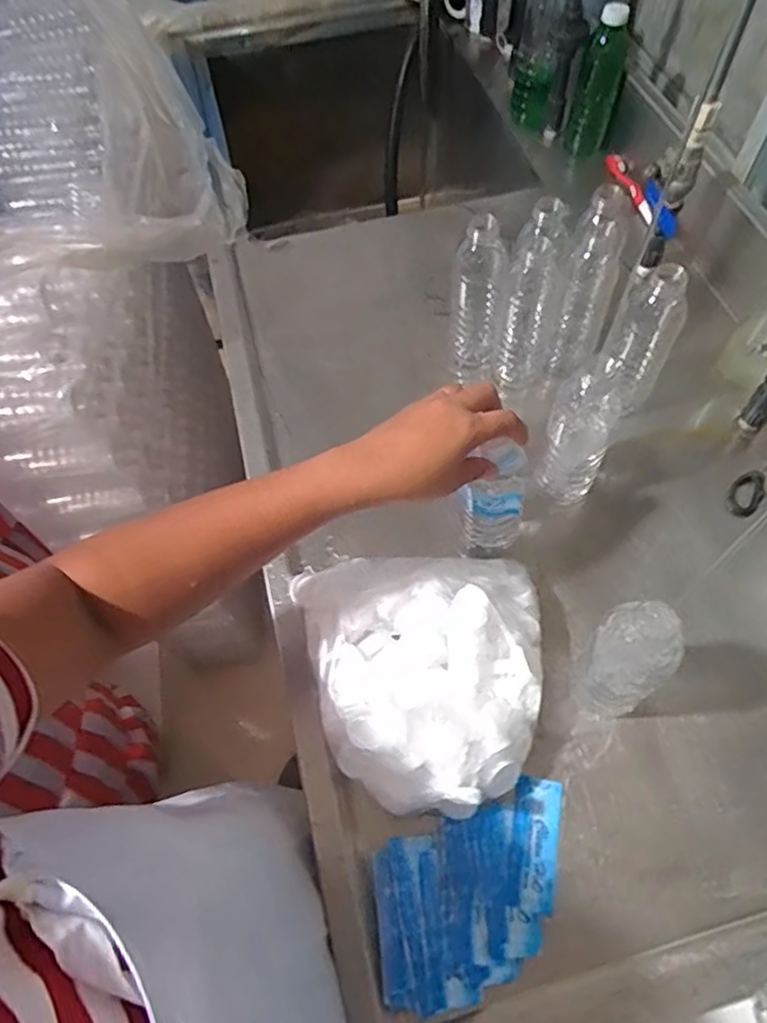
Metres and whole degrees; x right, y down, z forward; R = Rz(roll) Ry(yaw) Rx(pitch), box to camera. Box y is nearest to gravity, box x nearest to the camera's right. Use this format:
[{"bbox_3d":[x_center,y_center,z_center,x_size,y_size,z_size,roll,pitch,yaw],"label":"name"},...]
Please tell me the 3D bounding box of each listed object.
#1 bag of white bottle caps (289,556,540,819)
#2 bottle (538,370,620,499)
[{"bbox_3d":[0.032,0.134,0.531,0.199,0.074,0.205,-4,60,-1],"label":"bag of white bottle caps"},{"bbox_3d":[0.184,-0.077,0.596,0.055,0.153,0.068,21,63,13],"label":"bottle"}]

